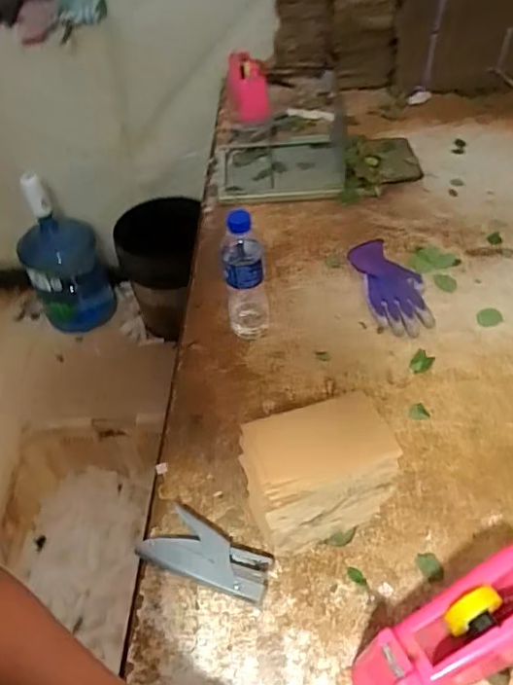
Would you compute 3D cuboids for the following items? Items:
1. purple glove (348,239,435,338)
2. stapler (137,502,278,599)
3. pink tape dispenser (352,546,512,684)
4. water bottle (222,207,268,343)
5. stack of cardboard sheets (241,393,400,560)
[{"bbox_3d":[0.229,-0.093,0.907,0.100,0.034,0.204,-11,48,-5],"label":"purple glove"},{"bbox_3d":[-0.056,0.239,0.623,0.147,0.031,0.067,14,51,17],"label":"stapler"},{"bbox_3d":[0.191,0.282,0.514,0.194,0.109,0.071,-21,50,-14],"label":"pink tape dispenser"},{"bbox_3d":[-0.017,-0.095,0.791,0.062,0.228,0.057,-5,48,0],"label":"water bottle"},{"bbox_3d":[0.065,0.150,0.609,0.154,0.162,0.100,-15,48,-8],"label":"stack of cardboard sheets"}]

